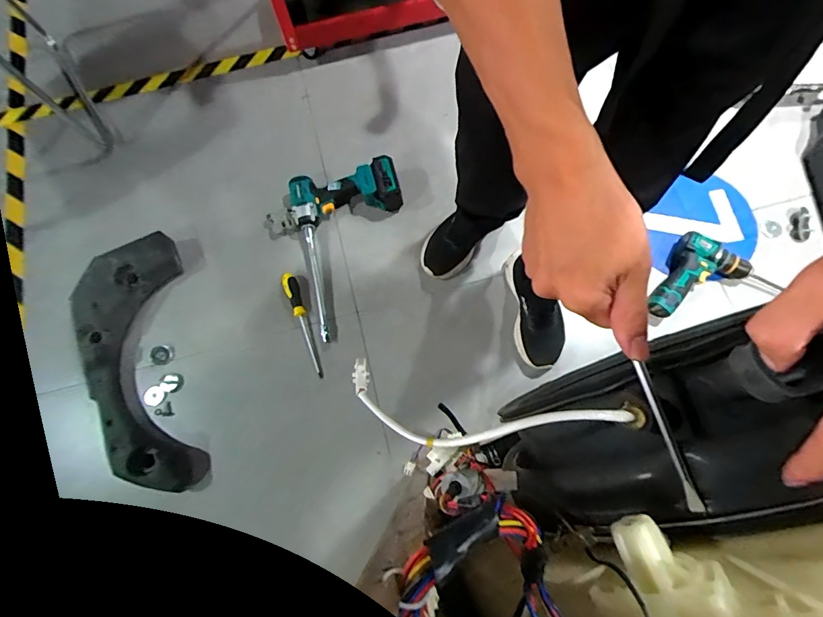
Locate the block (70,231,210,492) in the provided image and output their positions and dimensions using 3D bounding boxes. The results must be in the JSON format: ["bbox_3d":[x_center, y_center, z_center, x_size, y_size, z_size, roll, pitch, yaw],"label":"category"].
[{"bbox_3d":[-0.582,0.111,0.889,0.217,0.099,0.550,-15,73,-3],"label":"block"}]

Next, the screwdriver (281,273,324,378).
[{"bbox_3d":[-0.239,0.032,0.943,0.032,0.026,0.242,-21,73,-5],"label":"screwdriver"}]

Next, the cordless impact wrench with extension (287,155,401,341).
[{"bbox_3d":[-0.131,-0.145,0.968,0.265,0.087,0.383,-14,73,-3],"label":"cordless impact wrench with extension"}]

